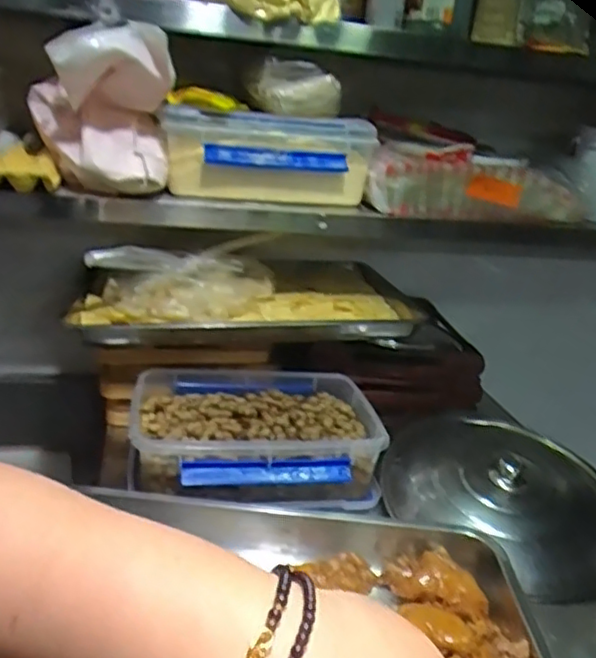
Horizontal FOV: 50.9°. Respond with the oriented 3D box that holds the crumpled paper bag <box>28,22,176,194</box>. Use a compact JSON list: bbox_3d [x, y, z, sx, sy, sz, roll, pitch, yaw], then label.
[{"bbox_3d":[-0.270,-0.306,0.872,0.185,0.216,0.168,-1,22,-19],"label":"crumpled paper bag"}]

